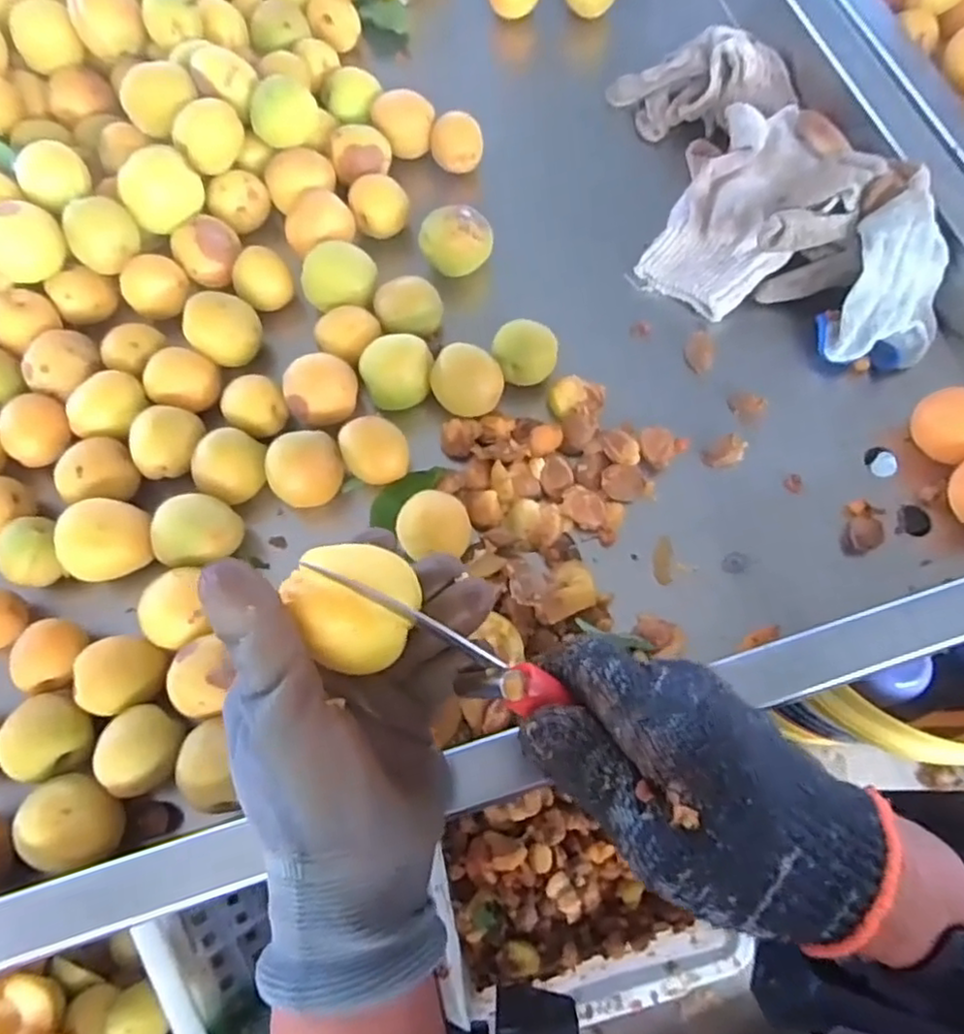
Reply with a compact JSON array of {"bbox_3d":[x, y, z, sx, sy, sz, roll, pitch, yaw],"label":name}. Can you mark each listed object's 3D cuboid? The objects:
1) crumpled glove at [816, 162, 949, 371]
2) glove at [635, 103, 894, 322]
[{"bbox_3d":[0.255,-0.148,0.400,0.070,0.055,0.103,16,70,7],"label":"crumpled glove"},{"bbox_3d":[0.180,-0.192,0.421,0.117,0.053,0.128,25,72,10],"label":"glove"}]

